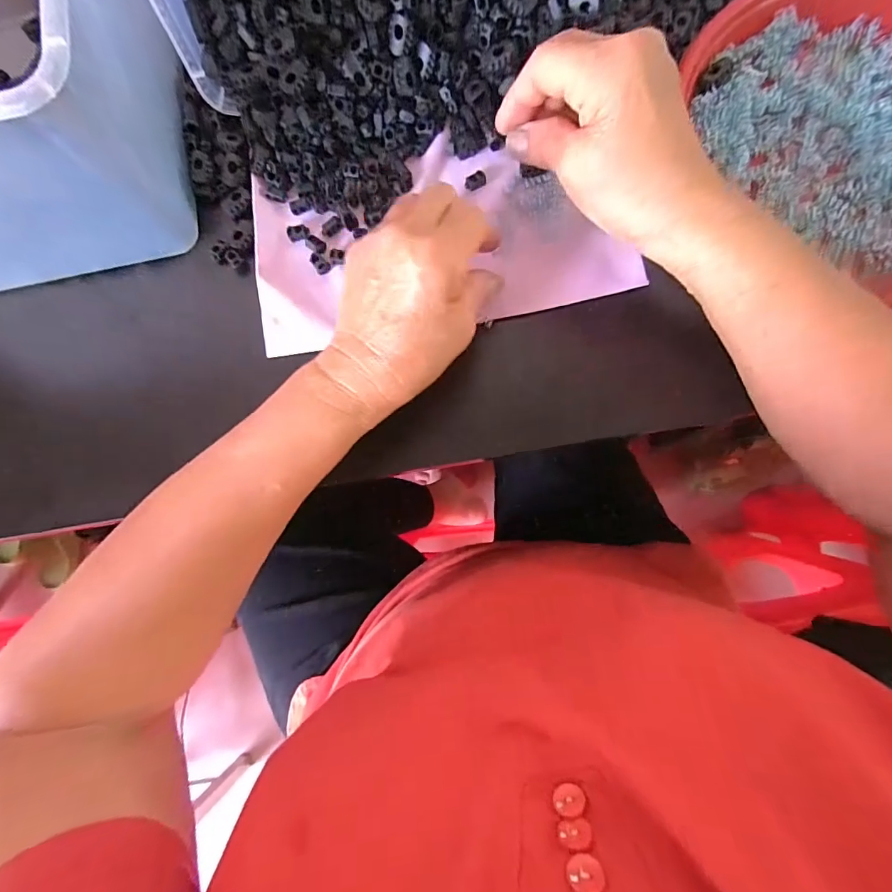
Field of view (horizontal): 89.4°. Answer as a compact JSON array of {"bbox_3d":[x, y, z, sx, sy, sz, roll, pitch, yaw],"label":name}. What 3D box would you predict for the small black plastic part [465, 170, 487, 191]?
[{"bbox_3d":[0.021,-0.188,0.320,0.016,0.006,0.009,-30,80,0],"label":"small black plastic part"}]

